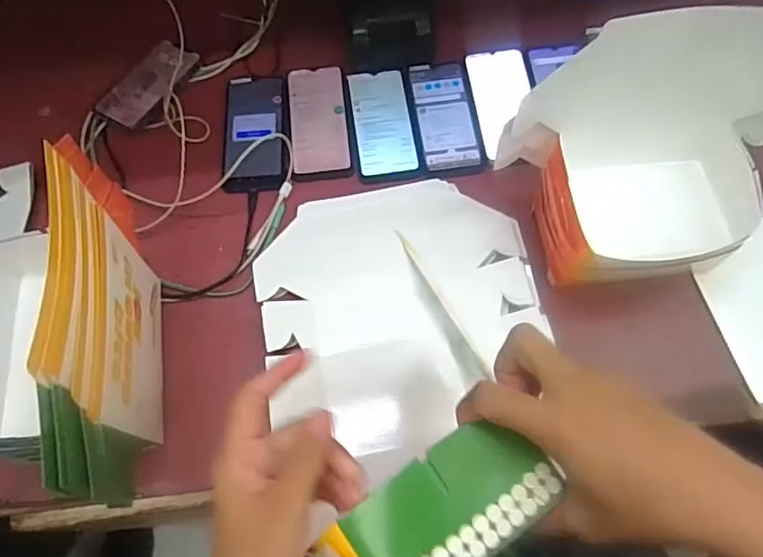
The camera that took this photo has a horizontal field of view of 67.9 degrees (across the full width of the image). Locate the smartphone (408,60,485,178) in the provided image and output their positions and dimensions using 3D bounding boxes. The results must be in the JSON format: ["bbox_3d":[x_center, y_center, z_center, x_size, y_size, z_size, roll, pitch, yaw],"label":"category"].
[{"bbox_3d":[0.078,-0.205,0.708,0.072,0.004,0.175,-7,68,-1],"label":"smartphone"}]

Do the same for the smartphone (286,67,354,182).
[{"bbox_3d":[-0.079,-0.201,0.714,0.073,0.010,0.170,-6,68,-1],"label":"smartphone"}]

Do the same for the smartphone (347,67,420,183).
[{"bbox_3d":[0.001,-0.194,0.706,0.072,0.006,0.157,-8,68,-1],"label":"smartphone"}]

